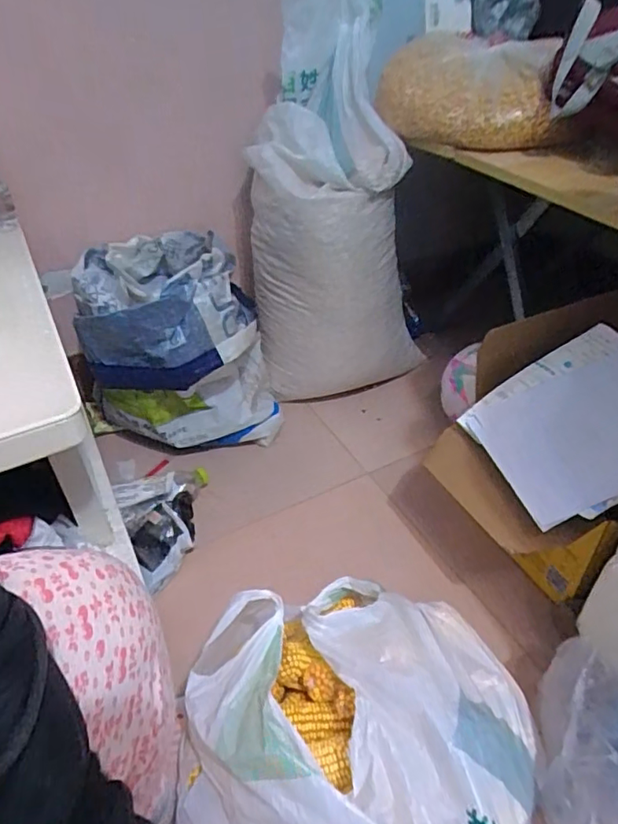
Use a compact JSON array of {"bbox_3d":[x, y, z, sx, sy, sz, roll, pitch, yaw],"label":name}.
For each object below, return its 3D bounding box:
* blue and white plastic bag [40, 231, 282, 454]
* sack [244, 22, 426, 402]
[{"bbox_3d":[-0.237,-0.119,1.064,0.335,0.394,0.274,6,40,10],"label":"blue and white plastic bag"},{"bbox_3d":[0.065,-0.306,1.077,0.339,0.573,0.203,-5,39,-4],"label":"sack"}]

